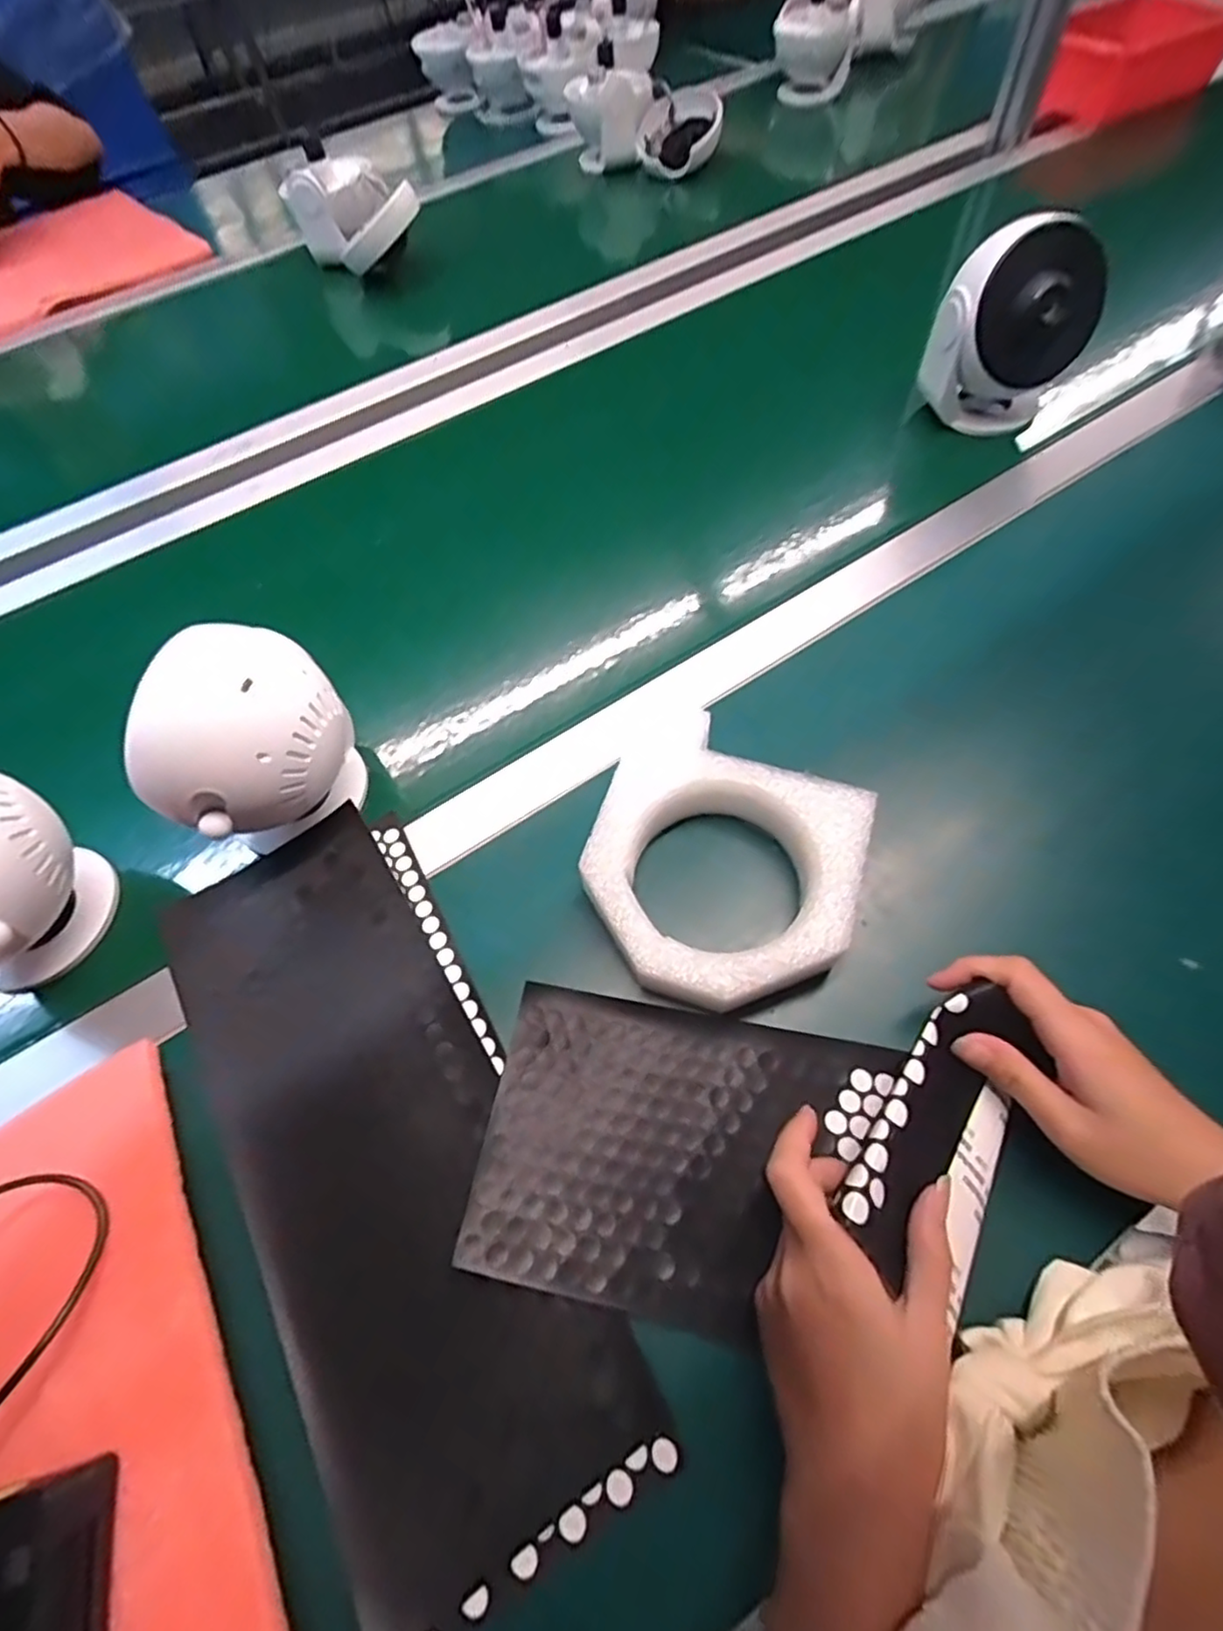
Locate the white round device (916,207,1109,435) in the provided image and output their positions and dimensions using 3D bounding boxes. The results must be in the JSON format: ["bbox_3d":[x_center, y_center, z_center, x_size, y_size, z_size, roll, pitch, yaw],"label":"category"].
[{"bbox_3d":[0.333,-0.399,0.553,0.113,0.152,0.109,24,66,17],"label":"white round device"}]

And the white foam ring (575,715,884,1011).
[{"bbox_3d":[0.062,0.029,0.372,0.144,0.045,0.160,16,63,13],"label":"white foam ring"}]

